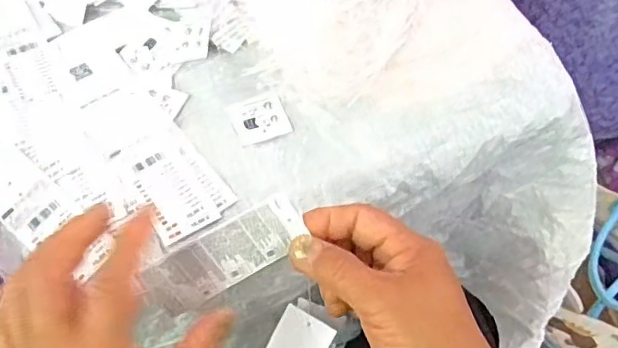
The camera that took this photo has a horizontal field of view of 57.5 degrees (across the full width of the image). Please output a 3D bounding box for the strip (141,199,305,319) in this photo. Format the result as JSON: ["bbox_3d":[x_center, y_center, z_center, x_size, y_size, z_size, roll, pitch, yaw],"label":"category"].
[{"bbox_3d":[-0.046,0.046,0.315,0.092,0.039,0.005,-31,27,6],"label":"strip"}]

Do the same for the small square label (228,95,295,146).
[{"bbox_3d":[-0.038,-0.044,0.452,0.043,0.004,0.037,-20,70,-9],"label":"small square label"}]

